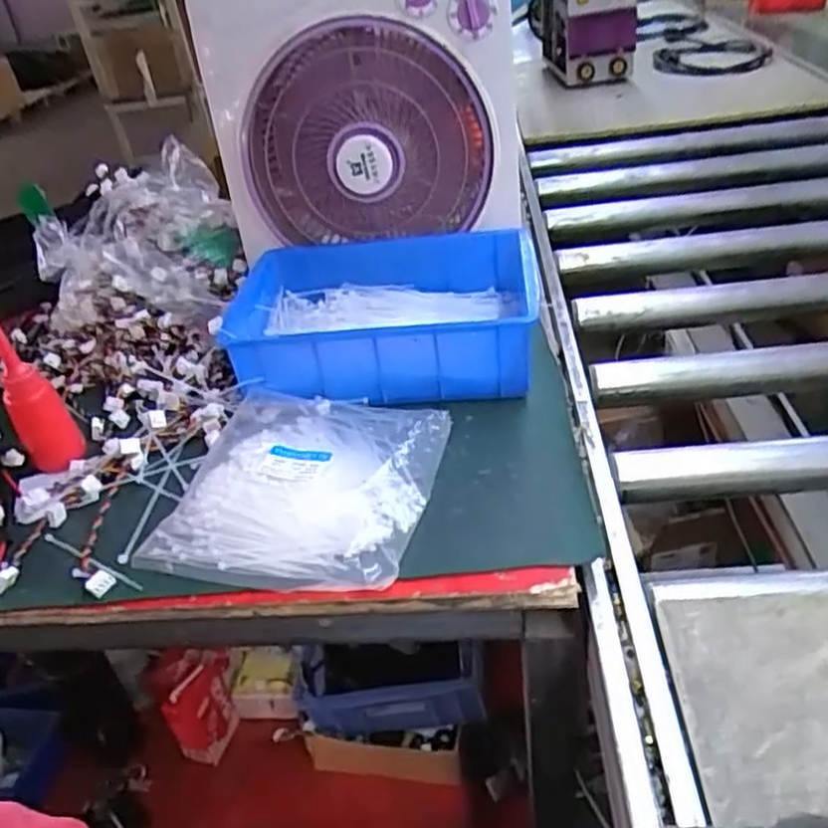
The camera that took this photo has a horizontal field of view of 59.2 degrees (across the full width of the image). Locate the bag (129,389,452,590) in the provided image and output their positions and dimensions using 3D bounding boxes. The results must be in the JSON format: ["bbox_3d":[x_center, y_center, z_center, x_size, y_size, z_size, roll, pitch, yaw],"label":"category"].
[{"bbox_3d":[-0.091,0.051,0.599,0.205,0.031,0.192,2,37,18],"label":"bag"}]

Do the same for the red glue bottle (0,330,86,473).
[{"bbox_3d":[-0.335,-0.023,0.629,0.042,0.148,0.041,-34,41,-30],"label":"red glue bottle"}]

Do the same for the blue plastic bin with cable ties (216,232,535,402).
[{"bbox_3d":[-0.042,-0.096,0.742,0.320,0.084,0.206,-6,35,7],"label":"blue plastic bin with cable ties"}]

